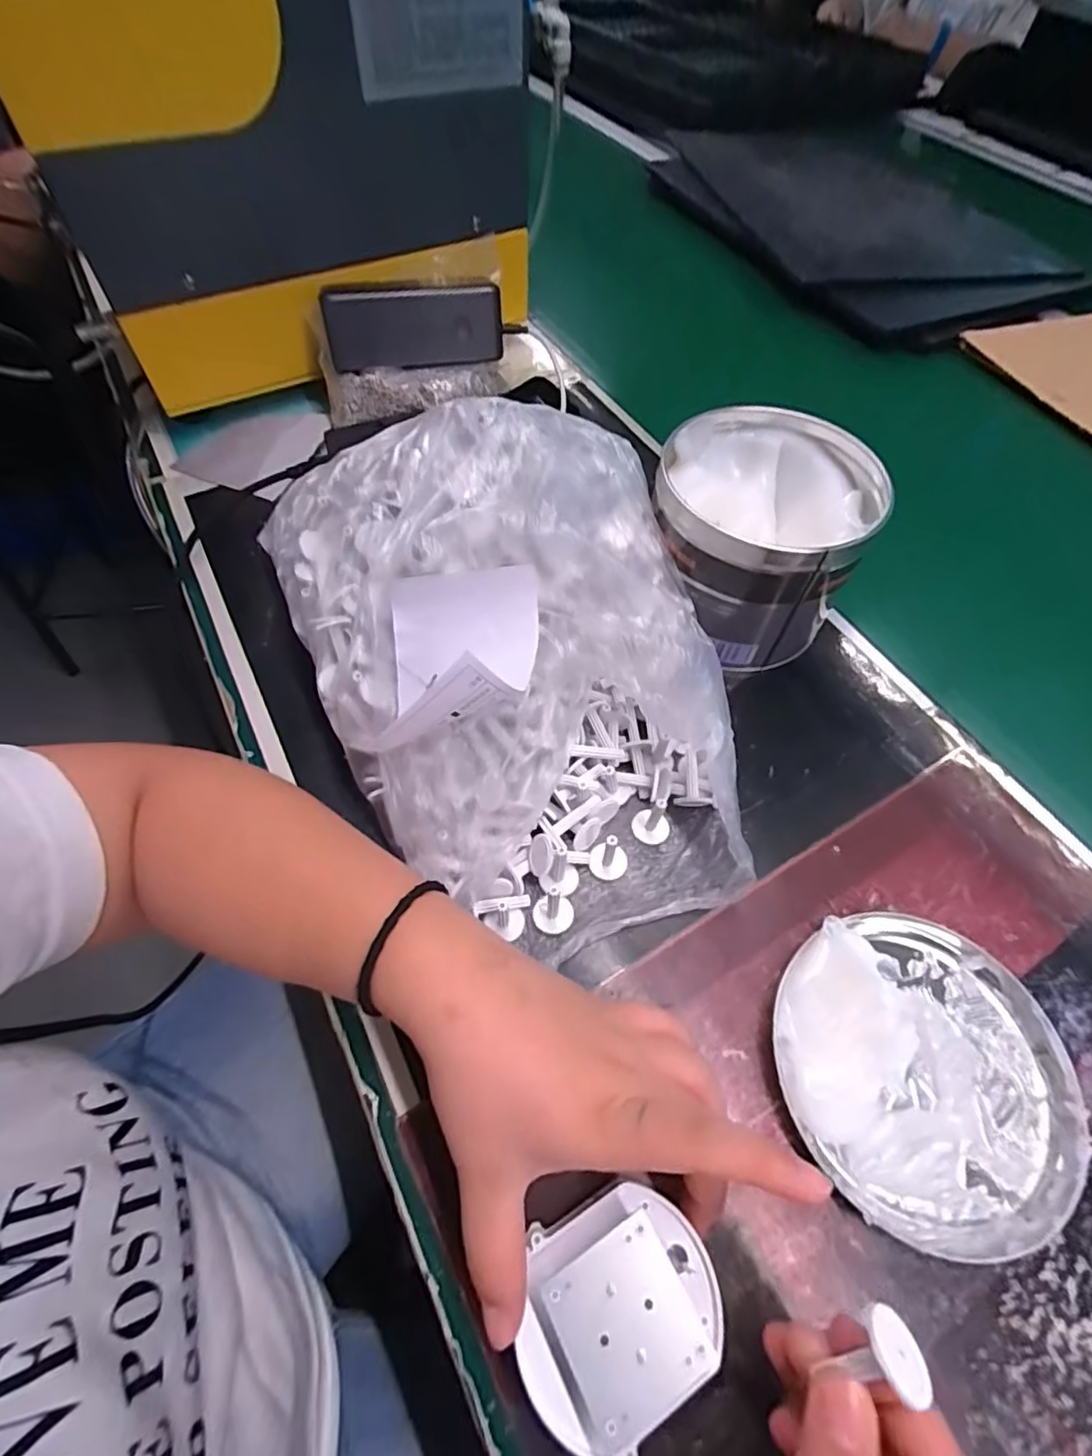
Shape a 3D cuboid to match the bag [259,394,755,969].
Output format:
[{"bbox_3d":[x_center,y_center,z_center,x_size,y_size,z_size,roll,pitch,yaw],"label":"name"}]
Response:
[{"bbox_3d":[-0.016,-0.040,0.314,0.210,0.112,0.290,-18,61,-15],"label":"bag"}]

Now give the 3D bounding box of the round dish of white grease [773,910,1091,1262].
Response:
[{"bbox_3d":[0.166,0.147,0.263,0.126,0.021,0.127,2,58,-3],"label":"round dish of white grease"}]

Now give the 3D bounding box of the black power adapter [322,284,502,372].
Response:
[{"bbox_3d":[-0.096,-0.296,0.443,0.127,0.048,0.022,-9,59,-10],"label":"black power adapter"}]

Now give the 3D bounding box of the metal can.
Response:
[{"bbox_3d":[0.126,-0.115,0.375,0.120,0.099,0.118,2,58,-3],"label":"metal can"}]

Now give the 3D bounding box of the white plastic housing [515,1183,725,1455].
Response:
[{"bbox_3d":[0.025,0.198,0.201,0.069,0.022,0.061,-14,61,-13],"label":"white plastic housing"}]

